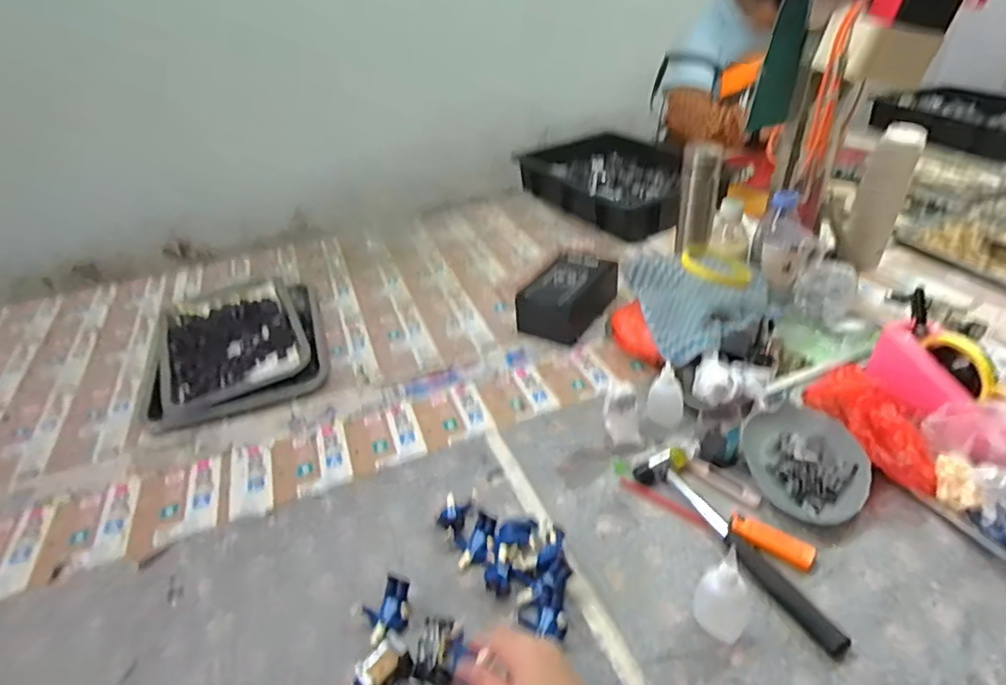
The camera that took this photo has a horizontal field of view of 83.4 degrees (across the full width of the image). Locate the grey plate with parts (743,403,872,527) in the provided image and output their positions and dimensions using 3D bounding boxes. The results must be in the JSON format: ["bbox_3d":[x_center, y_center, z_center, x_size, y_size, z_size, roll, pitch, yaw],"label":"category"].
[{"bbox_3d":[0.342,0.130,0.636,0.116,0.021,0.153,-4,34,2],"label":"grey plate with parts"}]

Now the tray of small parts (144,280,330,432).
[{"bbox_3d":[-0.443,-0.004,0.950,0.262,0.042,0.354,-16,35,-14],"label":"tray of small parts"}]

